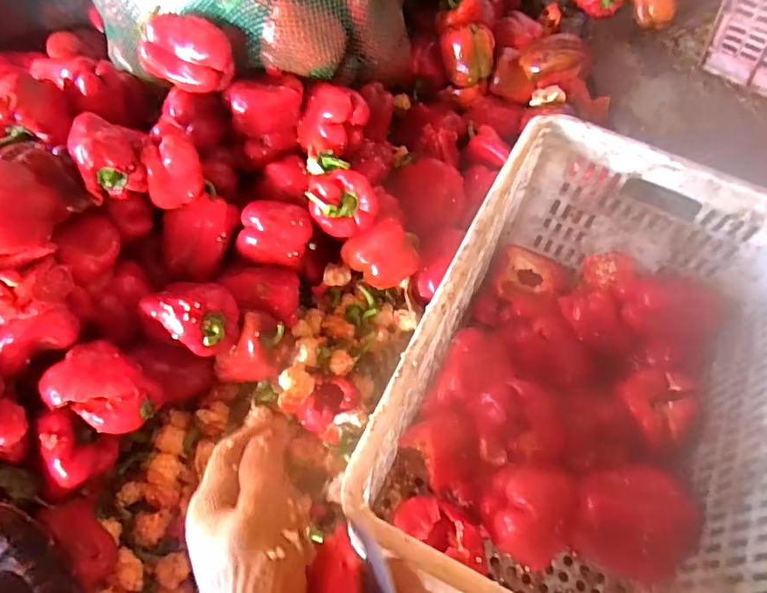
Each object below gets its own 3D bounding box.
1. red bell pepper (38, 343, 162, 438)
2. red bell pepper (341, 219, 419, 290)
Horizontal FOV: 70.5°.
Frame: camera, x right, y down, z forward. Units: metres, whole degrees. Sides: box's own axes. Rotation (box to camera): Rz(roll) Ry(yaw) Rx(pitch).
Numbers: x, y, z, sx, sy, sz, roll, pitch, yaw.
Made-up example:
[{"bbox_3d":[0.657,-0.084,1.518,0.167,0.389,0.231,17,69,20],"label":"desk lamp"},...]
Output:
[{"bbox_3d":[-0.307,0.107,0.604,0.107,0.065,0.085,33,66,13],"label":"red bell pepper"},{"bbox_3d":[0.002,-0.051,0.765,0.103,0.075,0.079,-23,67,-14],"label":"red bell pepper"}]

